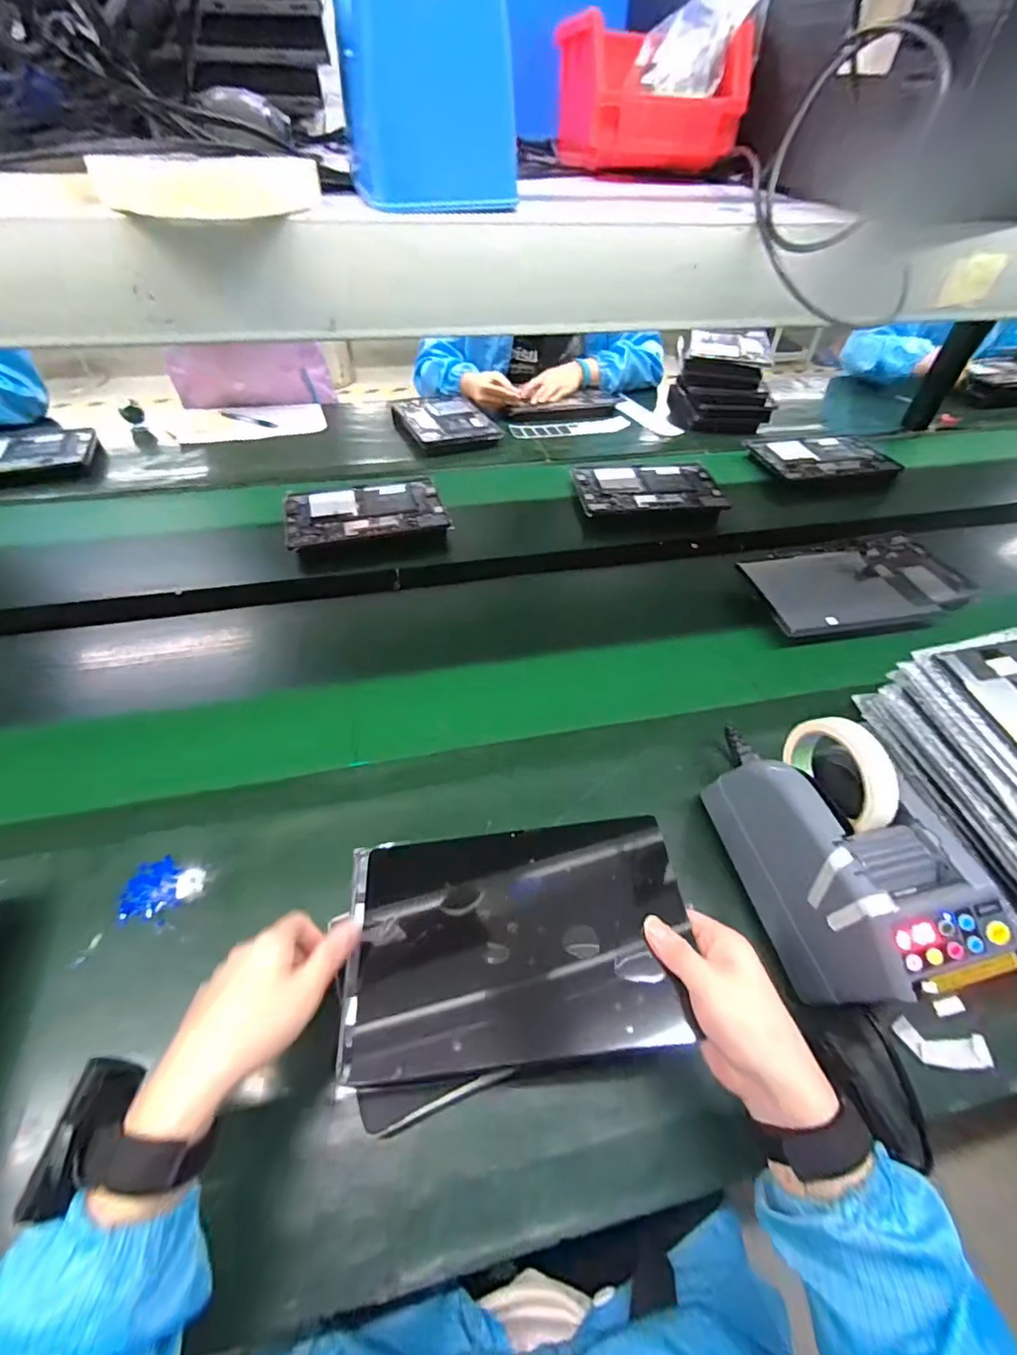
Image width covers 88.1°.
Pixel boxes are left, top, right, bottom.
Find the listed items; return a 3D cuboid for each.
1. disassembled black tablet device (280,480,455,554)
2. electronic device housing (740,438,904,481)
[{"bbox_3d":[-0.233,-0.272,0.867,0.250,0.019,0.152,-10,50,-11],"label":"disassembled black tablet device"},{"bbox_3d":[0.644,-0.445,1.063,0.274,0.029,0.186,-7,47,-10],"label":"electronic device housing"}]

